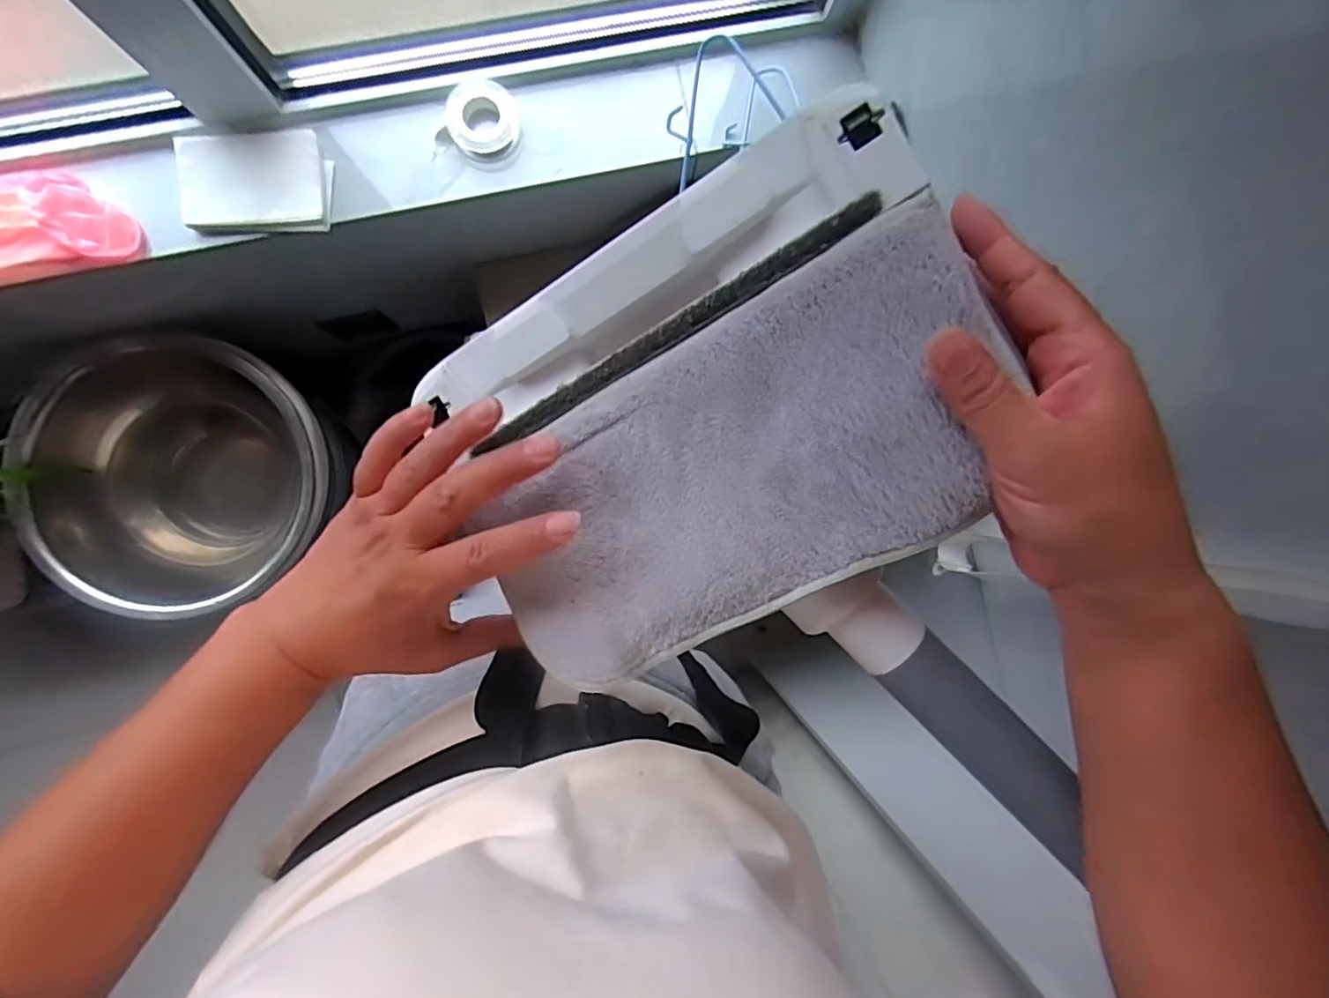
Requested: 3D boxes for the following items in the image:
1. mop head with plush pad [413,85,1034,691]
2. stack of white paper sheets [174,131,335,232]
[{"bbox_3d":[0.016,-0.037,0.262,0.228,0.022,0.175,-28,82,16],"label":"mop head with plush pad"},{"bbox_3d":[-0.405,-0.315,0.597,0.137,0.007,0.094,-2,90,-5],"label":"stack of white paper sheets"}]

